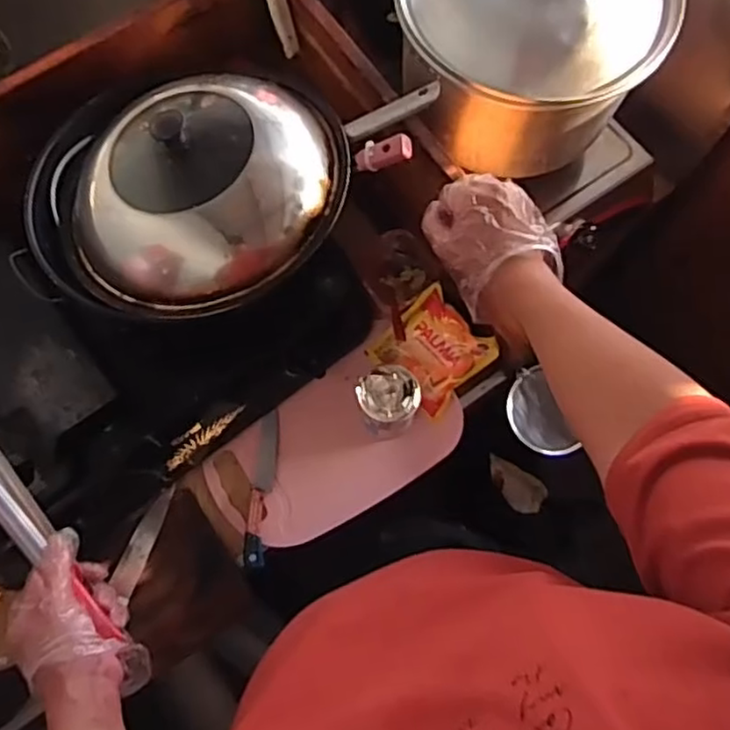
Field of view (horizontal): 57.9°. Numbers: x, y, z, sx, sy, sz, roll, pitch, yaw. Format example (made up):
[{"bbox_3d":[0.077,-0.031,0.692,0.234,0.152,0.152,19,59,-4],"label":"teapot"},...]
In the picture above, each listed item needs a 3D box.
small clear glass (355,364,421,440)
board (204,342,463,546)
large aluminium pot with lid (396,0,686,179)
[{"bbox_3d":[0.029,0.049,0.839,0.074,0.109,0.071,0,74,0],"label":"small clear glass"},{"bbox_3d":[-0.041,0.111,0.875,0.320,0.016,0.178,-36,83,-7],"label":"board"},{"bbox_3d":[0.202,-0.426,0.792,0.317,0.208,0.321,0,74,0],"label":"large aluminium pot with lid"}]

